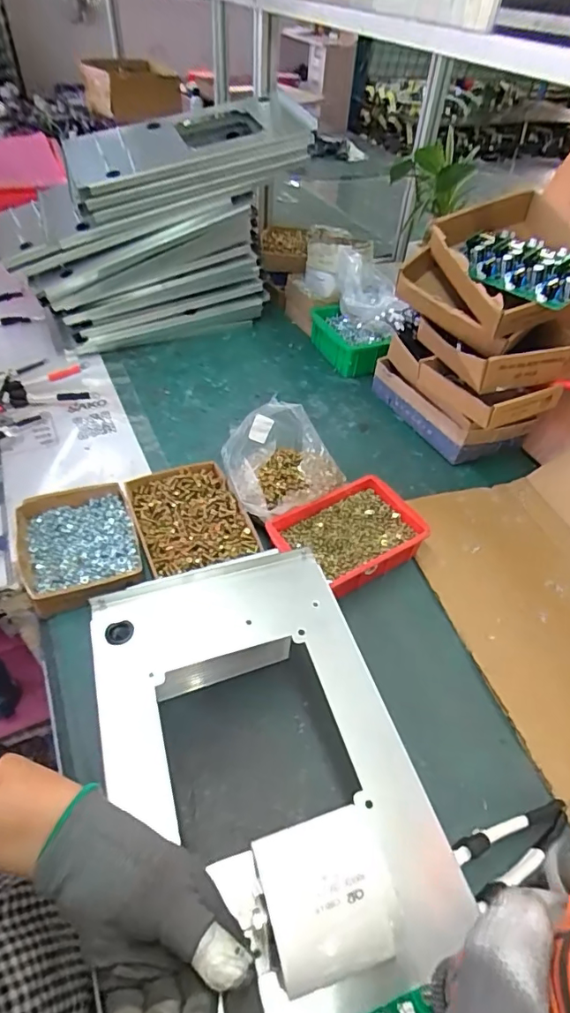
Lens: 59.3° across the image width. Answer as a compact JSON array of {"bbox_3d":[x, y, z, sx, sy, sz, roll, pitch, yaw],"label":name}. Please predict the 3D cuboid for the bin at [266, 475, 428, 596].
[{"bbox_3d":[0.090,0.048,0.710,0.199,0.060,0.140,-27,55,-25],"label":"bin"}]

